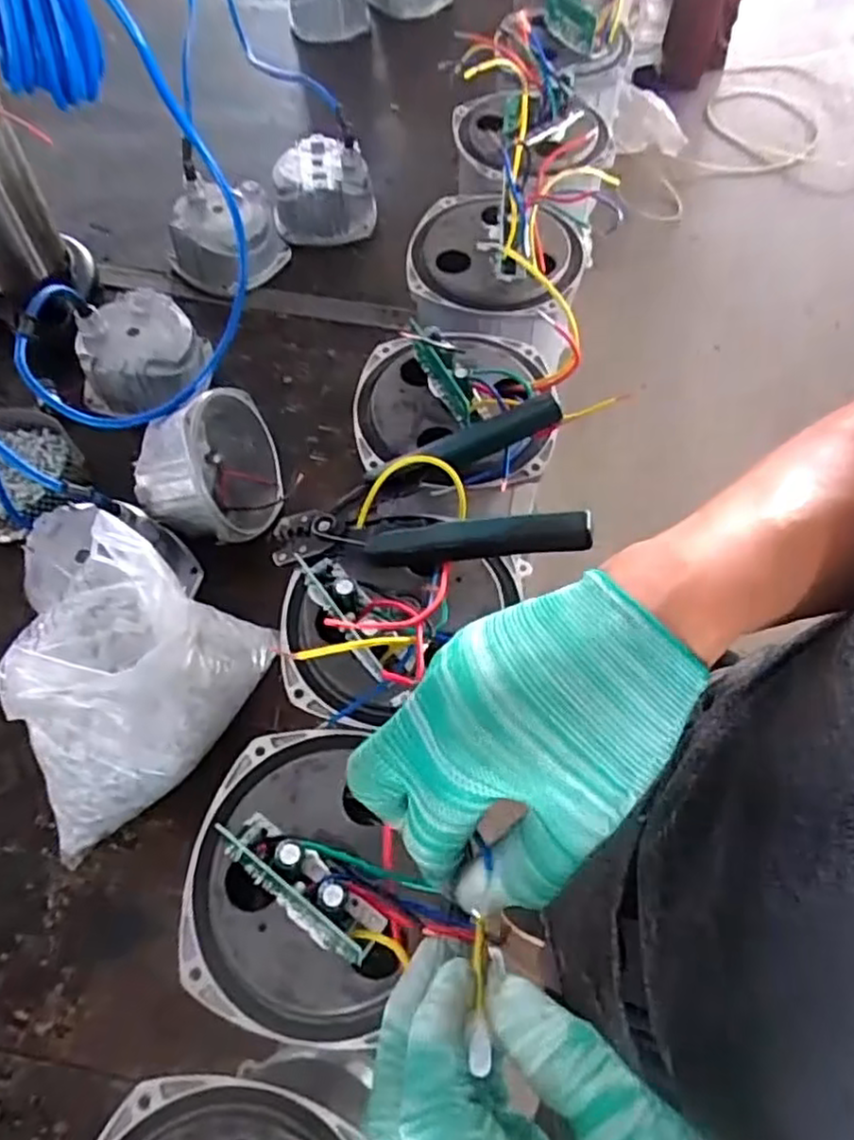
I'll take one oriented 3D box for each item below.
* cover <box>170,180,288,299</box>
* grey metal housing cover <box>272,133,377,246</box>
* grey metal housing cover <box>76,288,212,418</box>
[{"bbox_3d":[-0.246,-0.402,0.852,0.121,0.075,0.115,30,65,16],"label":"cover"},{"bbox_3d":[-0.132,-0.478,0.889,0.127,0.072,0.107,-8,61,-4],"label":"grey metal housing cover"},{"bbox_3d":[-0.300,-0.227,0.752,0.112,0.075,0.124,15,62,9],"label":"grey metal housing cover"}]

